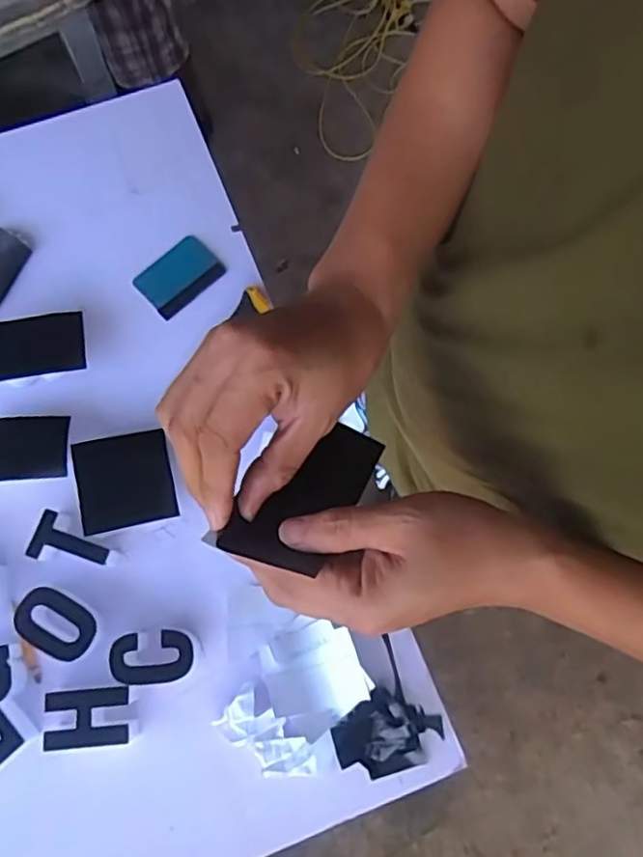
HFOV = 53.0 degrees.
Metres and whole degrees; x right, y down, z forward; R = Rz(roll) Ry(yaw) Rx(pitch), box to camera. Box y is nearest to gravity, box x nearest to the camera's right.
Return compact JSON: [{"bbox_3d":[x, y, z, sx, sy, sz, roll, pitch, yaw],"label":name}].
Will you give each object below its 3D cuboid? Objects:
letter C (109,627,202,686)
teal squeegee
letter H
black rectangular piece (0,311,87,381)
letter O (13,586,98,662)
[{"bbox_3d":[-0.172,0.234,0.665,0.086,0.032,0.052,-5,78,-3],"label":"letter C"},{"bbox_3d":[-0.179,-0.192,0.810,0.098,0.005,0.076,-42,80,-12],"label":"teal squeegee"},{"bbox_3d":[-0.231,0.289,0.646,0.078,0.034,0.056,-3,74,-3],"label":"letter H"},{"bbox_3d":[-0.329,-0.095,0.742,0.108,0.008,0.074,-9,74,-11],"label":"black rectangular piece"},{"bbox_3d":[-0.273,0.202,0.670,0.086,0.032,0.056,32,75,7],"label":"letter O"}]

